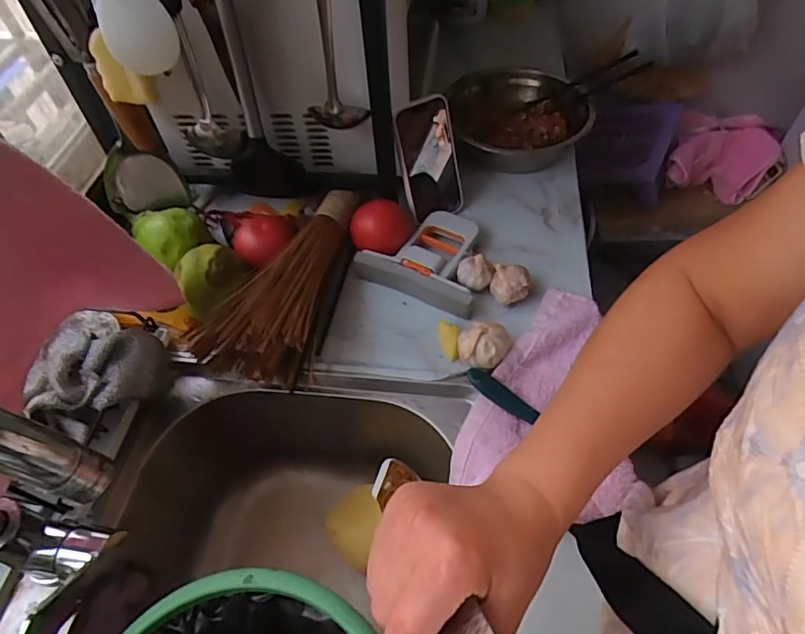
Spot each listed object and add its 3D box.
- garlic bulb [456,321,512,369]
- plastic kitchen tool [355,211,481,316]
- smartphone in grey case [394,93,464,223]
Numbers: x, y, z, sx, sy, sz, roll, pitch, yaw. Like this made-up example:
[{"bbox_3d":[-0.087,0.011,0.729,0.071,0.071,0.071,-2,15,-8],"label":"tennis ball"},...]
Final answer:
[{"bbox_3d":[0.086,0.031,0.539,0.053,0.035,0.043,2,54,5],"label":"garlic bulb"},{"bbox_3d":[0.037,-0.079,0.624,0.142,0.029,0.127,21,58,18],"label":"plastic kitchen tool"},{"bbox_3d":[0.035,-0.192,0.632,0.075,0.140,0.013,-24,36,-15],"label":"smartphone in grey case"}]

